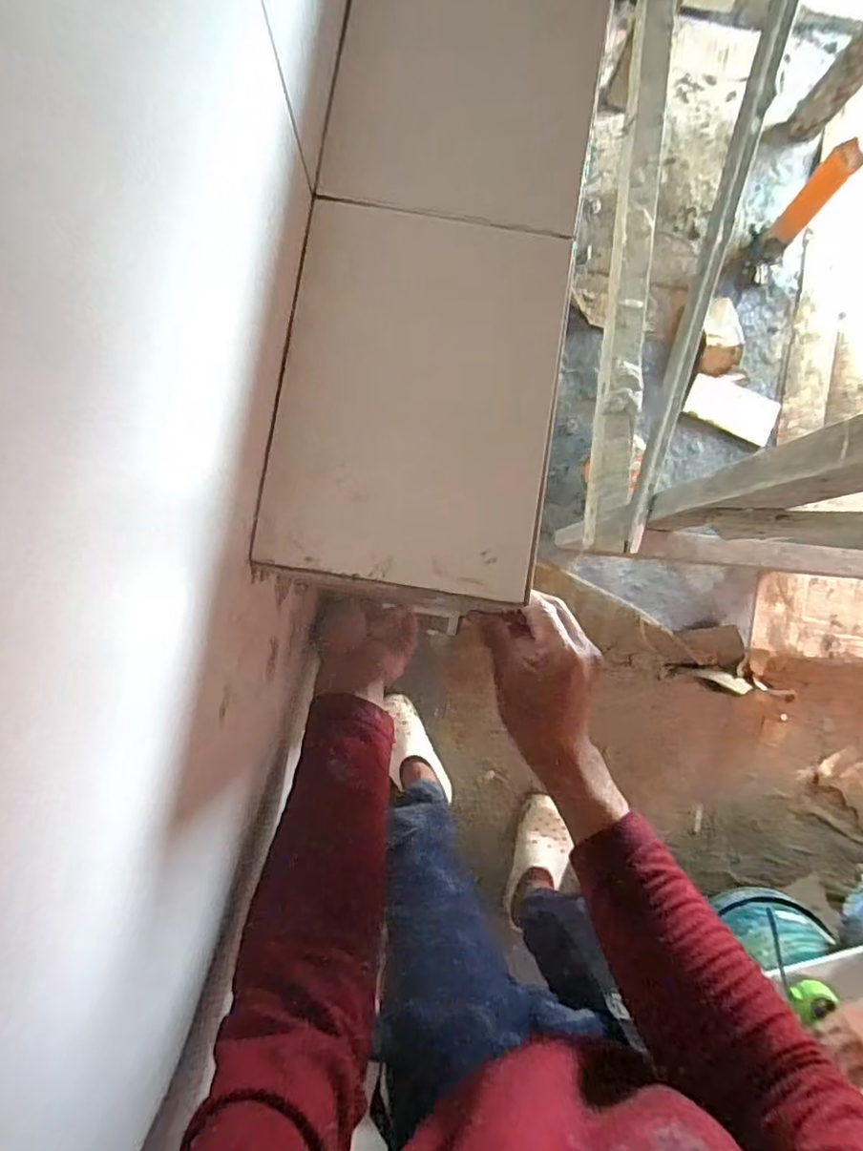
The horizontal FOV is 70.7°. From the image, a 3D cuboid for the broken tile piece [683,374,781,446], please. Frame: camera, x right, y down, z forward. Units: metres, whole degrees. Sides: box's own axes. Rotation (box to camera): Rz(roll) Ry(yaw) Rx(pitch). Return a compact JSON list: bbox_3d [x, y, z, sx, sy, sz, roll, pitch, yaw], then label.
[{"bbox_3d":[0.639,-0.352,1.292,0.183,0.016,0.115,23,81,11],"label":"broken tile piece"}]

